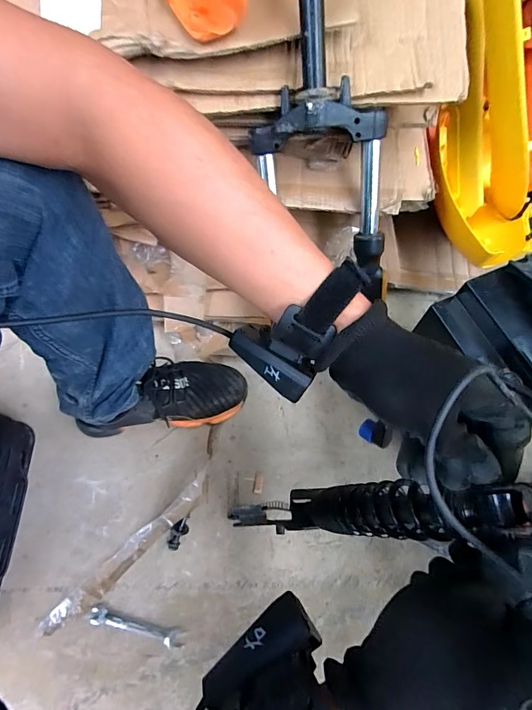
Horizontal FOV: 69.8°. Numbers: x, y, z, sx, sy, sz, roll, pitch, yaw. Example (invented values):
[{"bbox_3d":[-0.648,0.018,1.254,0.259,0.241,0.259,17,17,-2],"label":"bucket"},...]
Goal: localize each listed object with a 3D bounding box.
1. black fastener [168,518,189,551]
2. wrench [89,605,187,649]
[{"bbox_3d":[-0.128,0.260,0.560,0.022,0.015,0.051,25,90,11],"label":"black fastener"},{"bbox_3d":[-0.178,0.375,0.525,0.134,0.004,0.022,12,69,7],"label":"wrench"}]

